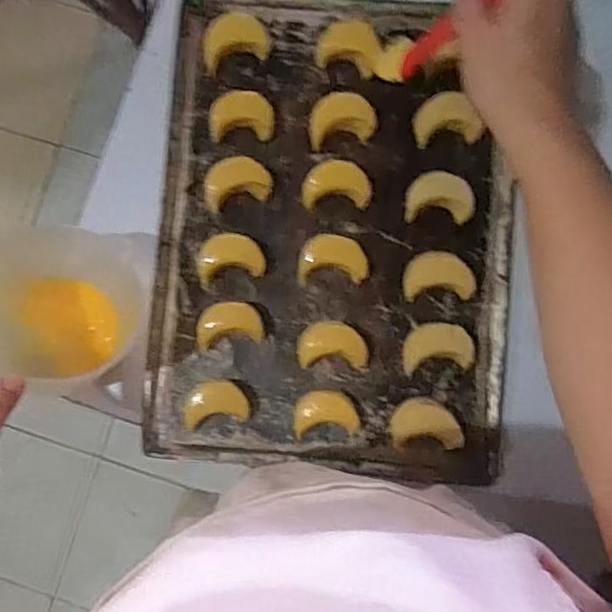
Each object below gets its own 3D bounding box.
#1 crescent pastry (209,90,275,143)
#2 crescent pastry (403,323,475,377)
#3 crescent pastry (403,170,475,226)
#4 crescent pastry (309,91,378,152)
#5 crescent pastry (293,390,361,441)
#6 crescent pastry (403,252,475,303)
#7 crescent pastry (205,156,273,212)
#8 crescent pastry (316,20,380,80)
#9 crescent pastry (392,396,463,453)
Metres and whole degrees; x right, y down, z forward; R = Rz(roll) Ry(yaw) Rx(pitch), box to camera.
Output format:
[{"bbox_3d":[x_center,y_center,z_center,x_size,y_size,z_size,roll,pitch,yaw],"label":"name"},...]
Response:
[{"bbox_3d":[-0.060,-0.178,0.597,0.057,0.018,0.043,1,87,3],"label":"crescent pastry"},{"bbox_3d":[0.119,0.037,0.578,0.061,0.022,0.043,-6,90,7],"label":"crescent pastry"},{"bbox_3d":[0.124,-0.100,0.587,0.061,0.013,0.045,3,87,3],"label":"crescent pastry"},{"bbox_3d":[0.033,-0.175,0.597,0.063,0.026,0.042,-6,87,3],"label":"crescent pastry"},{"bbox_3d":[0.018,0.097,0.573,0.056,0.018,0.039,-4,87,3],"label":"crescent pastry"},{"bbox_3d":[0.123,-0.028,0.591,0.063,0.013,0.045,-3,87,3],"label":"crescent pastry"},{"bbox_3d":[-0.064,-0.116,0.592,0.061,0.013,0.042,-11,87,2],"label":"crescent pastry"},{"bbox_3d":[0.041,-0.244,0.600,0.060,0.030,0.042,18,88,4],"label":"crescent pastry"},{"bbox_3d":[0.109,0.108,0.579,0.063,0.015,0.045,-4,87,3],"label":"crescent pastry"}]

